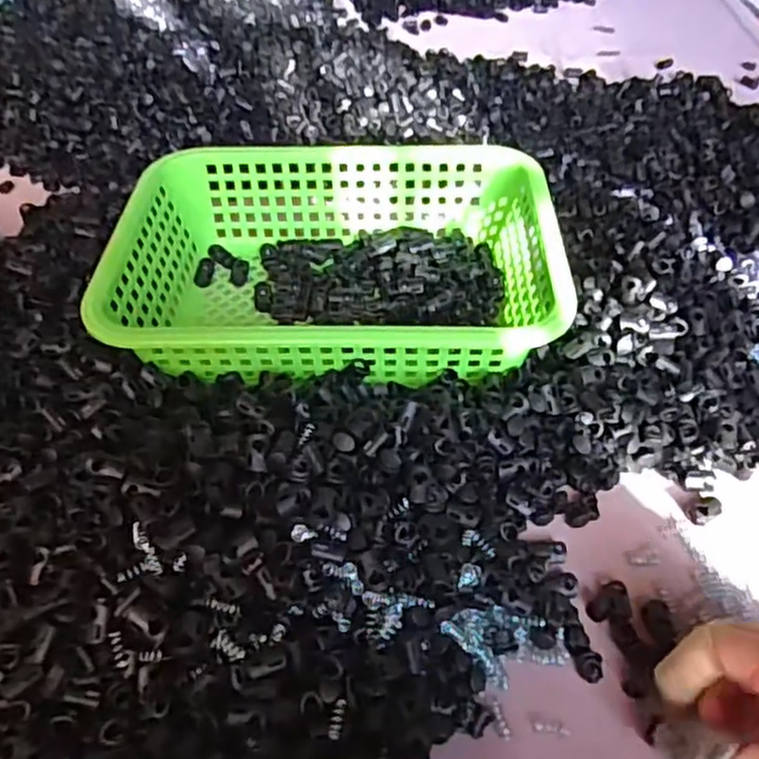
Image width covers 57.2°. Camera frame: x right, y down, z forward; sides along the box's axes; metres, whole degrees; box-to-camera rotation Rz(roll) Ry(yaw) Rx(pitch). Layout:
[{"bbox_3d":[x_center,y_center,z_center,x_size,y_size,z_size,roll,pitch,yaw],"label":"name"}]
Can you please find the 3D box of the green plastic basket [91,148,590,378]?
[{"bbox_3d":[-0.030,-0.078,0.495,0.291,0.082,0.206,1,47,1],"label":"green plastic basket"}]

